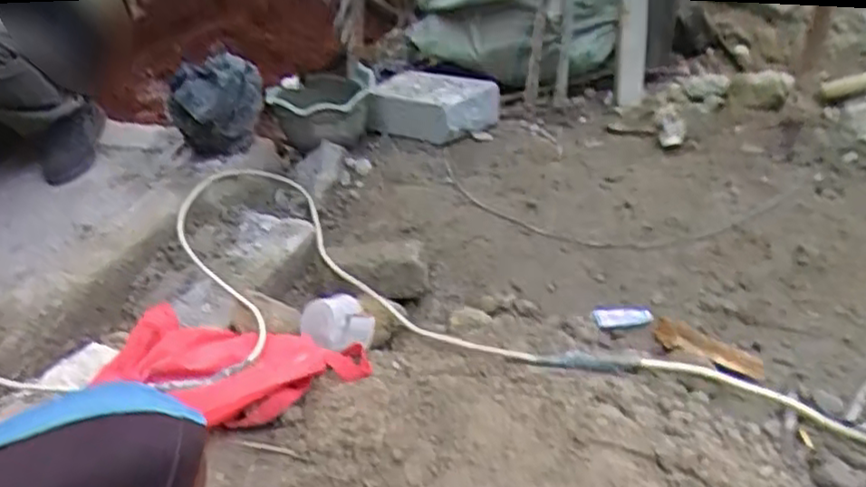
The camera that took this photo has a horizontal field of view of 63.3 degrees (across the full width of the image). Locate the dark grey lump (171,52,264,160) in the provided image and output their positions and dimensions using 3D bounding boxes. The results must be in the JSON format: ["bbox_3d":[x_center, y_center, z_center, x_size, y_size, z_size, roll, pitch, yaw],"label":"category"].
[{"bbox_3d":[-0.438,-0.277,1.451,0.190,0.187,0.150,-18,36,-12],"label":"dark grey lump"}]

